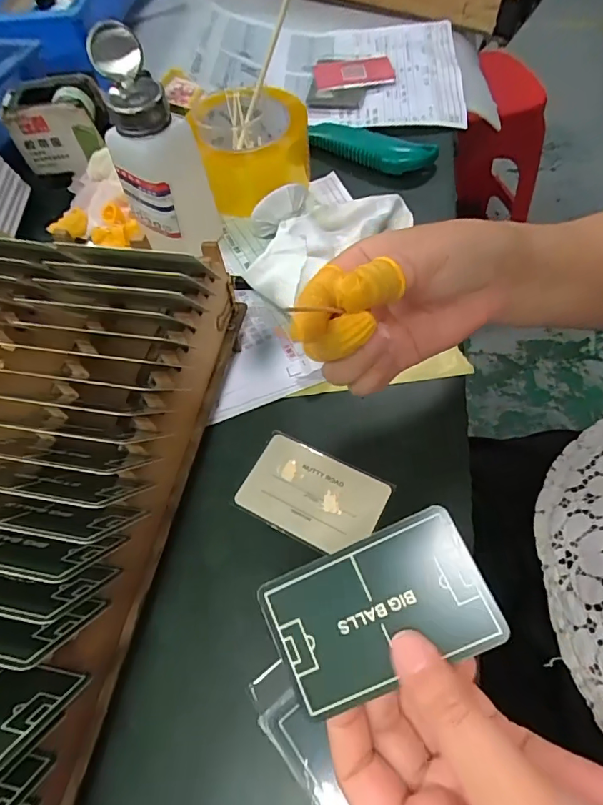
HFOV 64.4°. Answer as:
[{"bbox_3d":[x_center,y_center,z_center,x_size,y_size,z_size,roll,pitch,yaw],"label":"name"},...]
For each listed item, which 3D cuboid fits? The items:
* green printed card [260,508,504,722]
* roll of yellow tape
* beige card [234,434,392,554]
[{"bbox_3d":[0.030,0.081,0.188,0.083,0.004,0.052,-26,73,5],"label":"green printed card"},{"bbox_3d":[-0.042,-0.226,0.429,0.097,0.071,0.097,-2,59,4],"label":"roll of yellow tape"},{"bbox_3d":[0.006,0.057,0.298,0.085,0.004,0.054,23,65,18],"label":"beige card"}]

